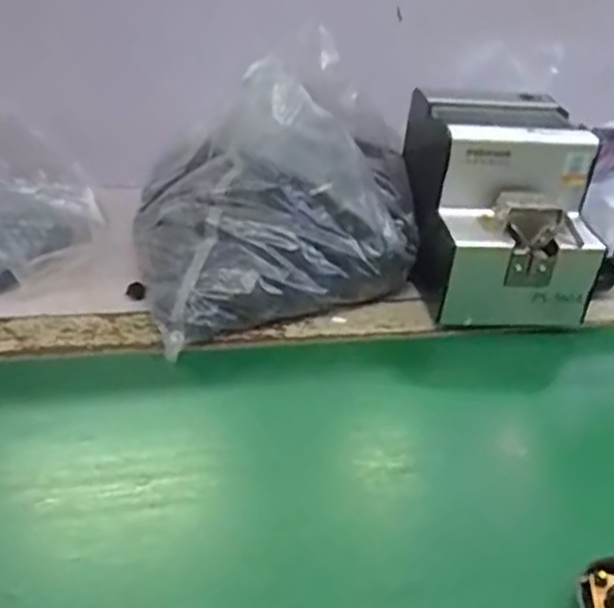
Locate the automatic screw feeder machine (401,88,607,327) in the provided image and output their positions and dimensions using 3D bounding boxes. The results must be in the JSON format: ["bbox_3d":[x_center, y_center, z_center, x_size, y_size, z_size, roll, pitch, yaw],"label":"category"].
[{"bbox_3d":[0.161,-0.086,0.610,0.139,0.135,0.178,6,35,-3],"label":"automatic screw feeder machine"}]

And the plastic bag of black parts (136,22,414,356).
[{"bbox_3d":[-0.009,-0.091,0.571,0.244,0.155,0.162,-7,37,-20],"label":"plastic bag of black parts"}]

